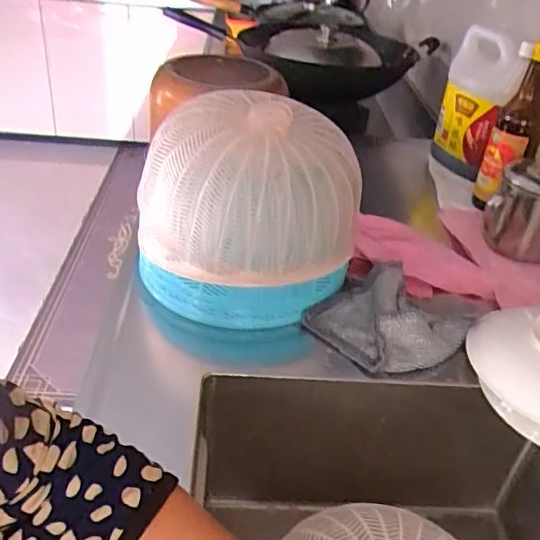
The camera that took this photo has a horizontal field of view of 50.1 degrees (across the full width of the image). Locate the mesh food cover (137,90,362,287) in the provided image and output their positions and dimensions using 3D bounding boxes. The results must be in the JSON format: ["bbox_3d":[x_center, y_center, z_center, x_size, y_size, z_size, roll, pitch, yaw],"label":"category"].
[{"bbox_3d":[-0.018,-0.086,0.601,0.201,0.136,0.182,-22,44,-34],"label":"mesh food cover"}]

